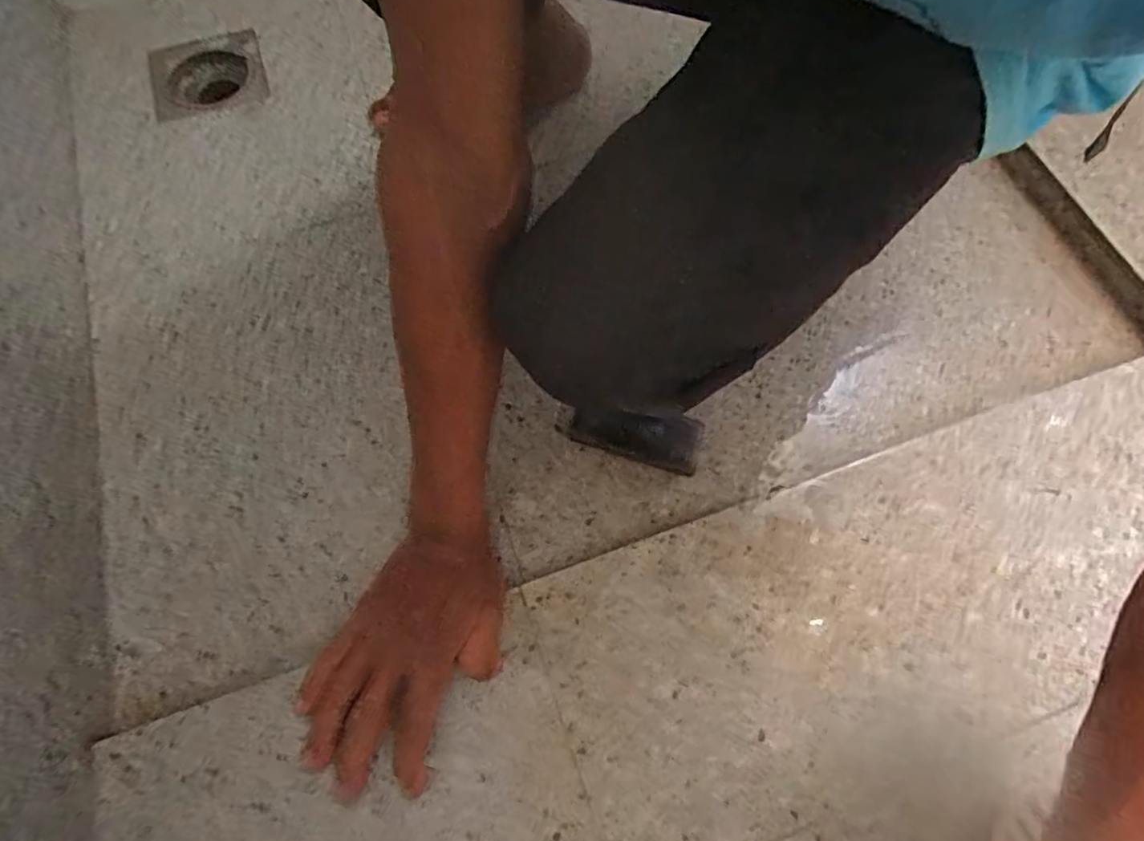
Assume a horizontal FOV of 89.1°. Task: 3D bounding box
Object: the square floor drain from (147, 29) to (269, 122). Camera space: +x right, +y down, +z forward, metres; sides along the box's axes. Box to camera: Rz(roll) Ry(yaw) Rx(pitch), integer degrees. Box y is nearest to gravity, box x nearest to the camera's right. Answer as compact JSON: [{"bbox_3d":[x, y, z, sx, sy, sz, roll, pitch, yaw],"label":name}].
[{"bbox_3d":[-0.405,-0.383,0.642,0.119,0.007,0.128,-18,70,-8],"label":"square floor drain"}]

